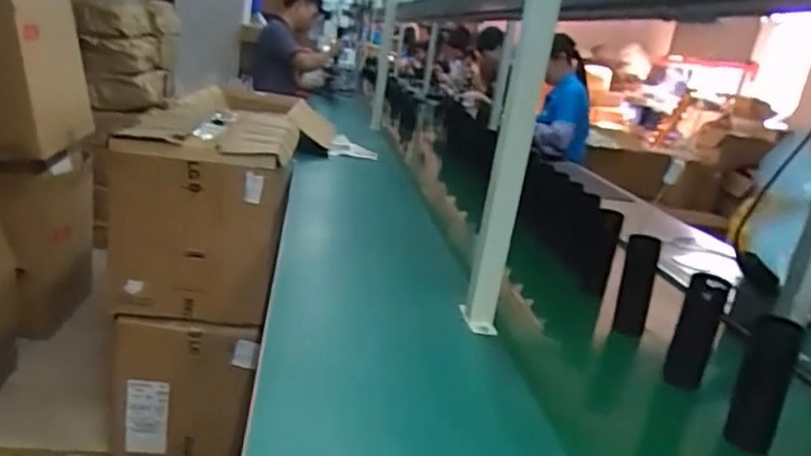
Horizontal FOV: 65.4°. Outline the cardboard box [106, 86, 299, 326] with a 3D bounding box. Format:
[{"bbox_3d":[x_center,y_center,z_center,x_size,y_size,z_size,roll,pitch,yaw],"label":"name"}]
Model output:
[{"bbox_3d":[-0.511,-0.060,1.658,0.389,0.418,0.535,7,17,-9],"label":"cardboard box"}]

